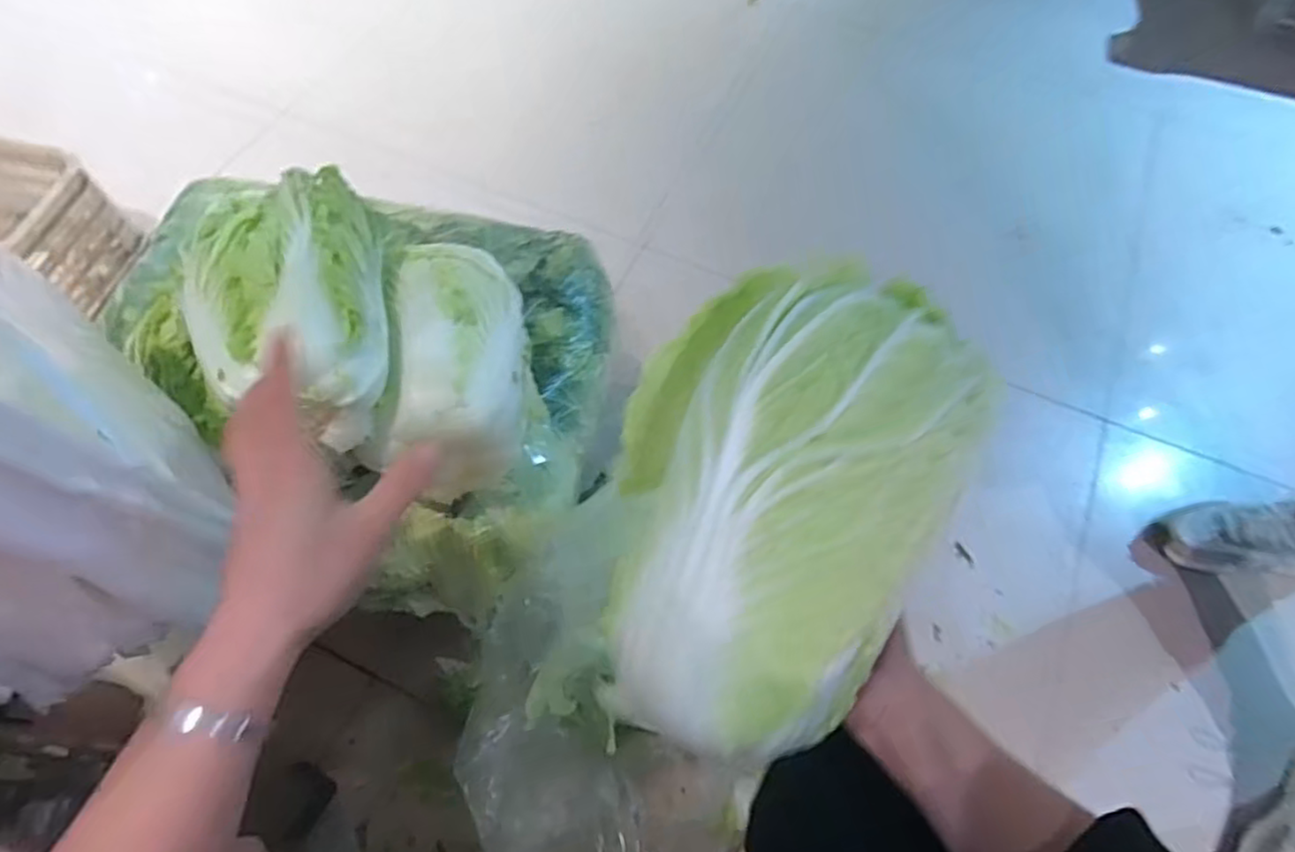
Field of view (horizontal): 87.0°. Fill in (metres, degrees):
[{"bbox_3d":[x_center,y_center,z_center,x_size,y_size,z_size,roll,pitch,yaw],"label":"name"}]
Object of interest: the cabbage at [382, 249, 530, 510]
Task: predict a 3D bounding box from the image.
[{"bbox_3d":[-0.189,-0.060,0.657,0.137,0.119,0.225,-5,61,-4],"label":"cabbage"}]

